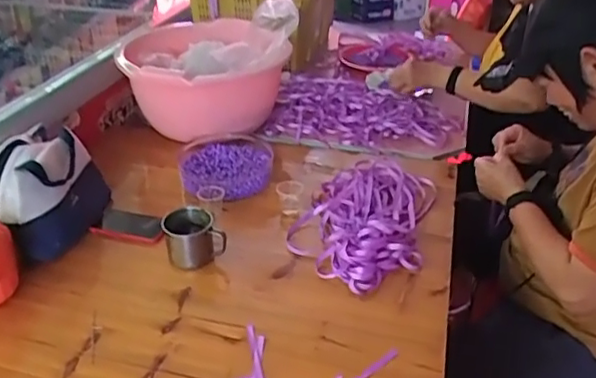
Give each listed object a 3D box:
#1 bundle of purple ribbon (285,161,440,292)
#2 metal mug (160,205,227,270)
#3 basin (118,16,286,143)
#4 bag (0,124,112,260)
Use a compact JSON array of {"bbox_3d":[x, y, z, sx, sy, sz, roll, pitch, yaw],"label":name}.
[{"bbox_3d":[0.121,0.049,1.145,0.241,0.050,0.386,9,32,14],"label":"bundle of purple ribbon"},{"bbox_3d":[-0.186,0.084,1.073,0.099,0.079,0.099,-10,33,-17],"label":"metal mug"},{"bbox_3d":[-0.223,-0.258,1.499,0.334,0.220,0.419,4,31,5],"label":"basin"},{"bbox_3d":[-0.469,-0.001,1.103,0.165,0.172,0.244,2,31,2],"label":"bag"}]

